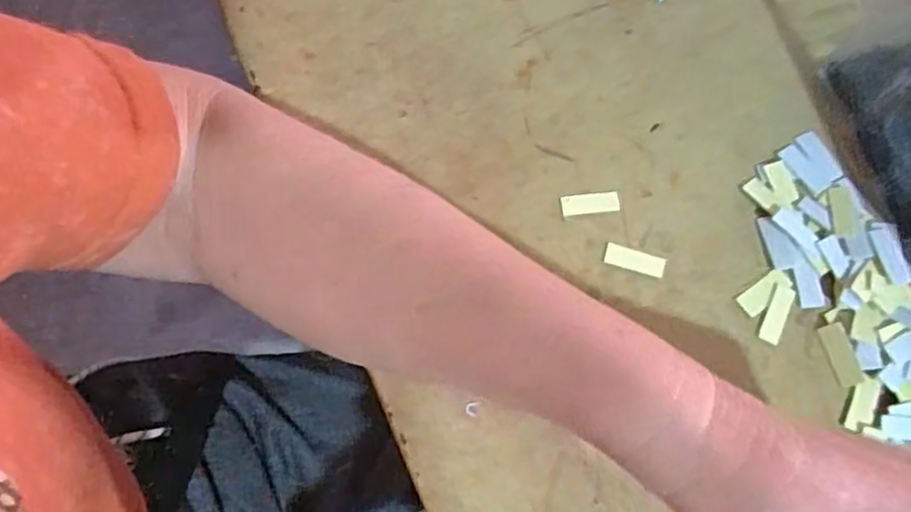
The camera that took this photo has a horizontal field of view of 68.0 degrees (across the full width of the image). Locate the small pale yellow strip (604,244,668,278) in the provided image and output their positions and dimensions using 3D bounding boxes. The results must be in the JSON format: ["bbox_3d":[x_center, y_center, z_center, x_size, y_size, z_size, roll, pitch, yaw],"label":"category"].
[{"bbox_3d":[0.084,0.002,0.316,0.028,0.004,0.010,16,80,7],"label":"small pale yellow strip"}]

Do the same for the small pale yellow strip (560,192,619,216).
[{"bbox_3d":[0.065,-0.026,0.322,0.028,0.004,0.009,-8,73,-3],"label":"small pale yellow strip"}]

